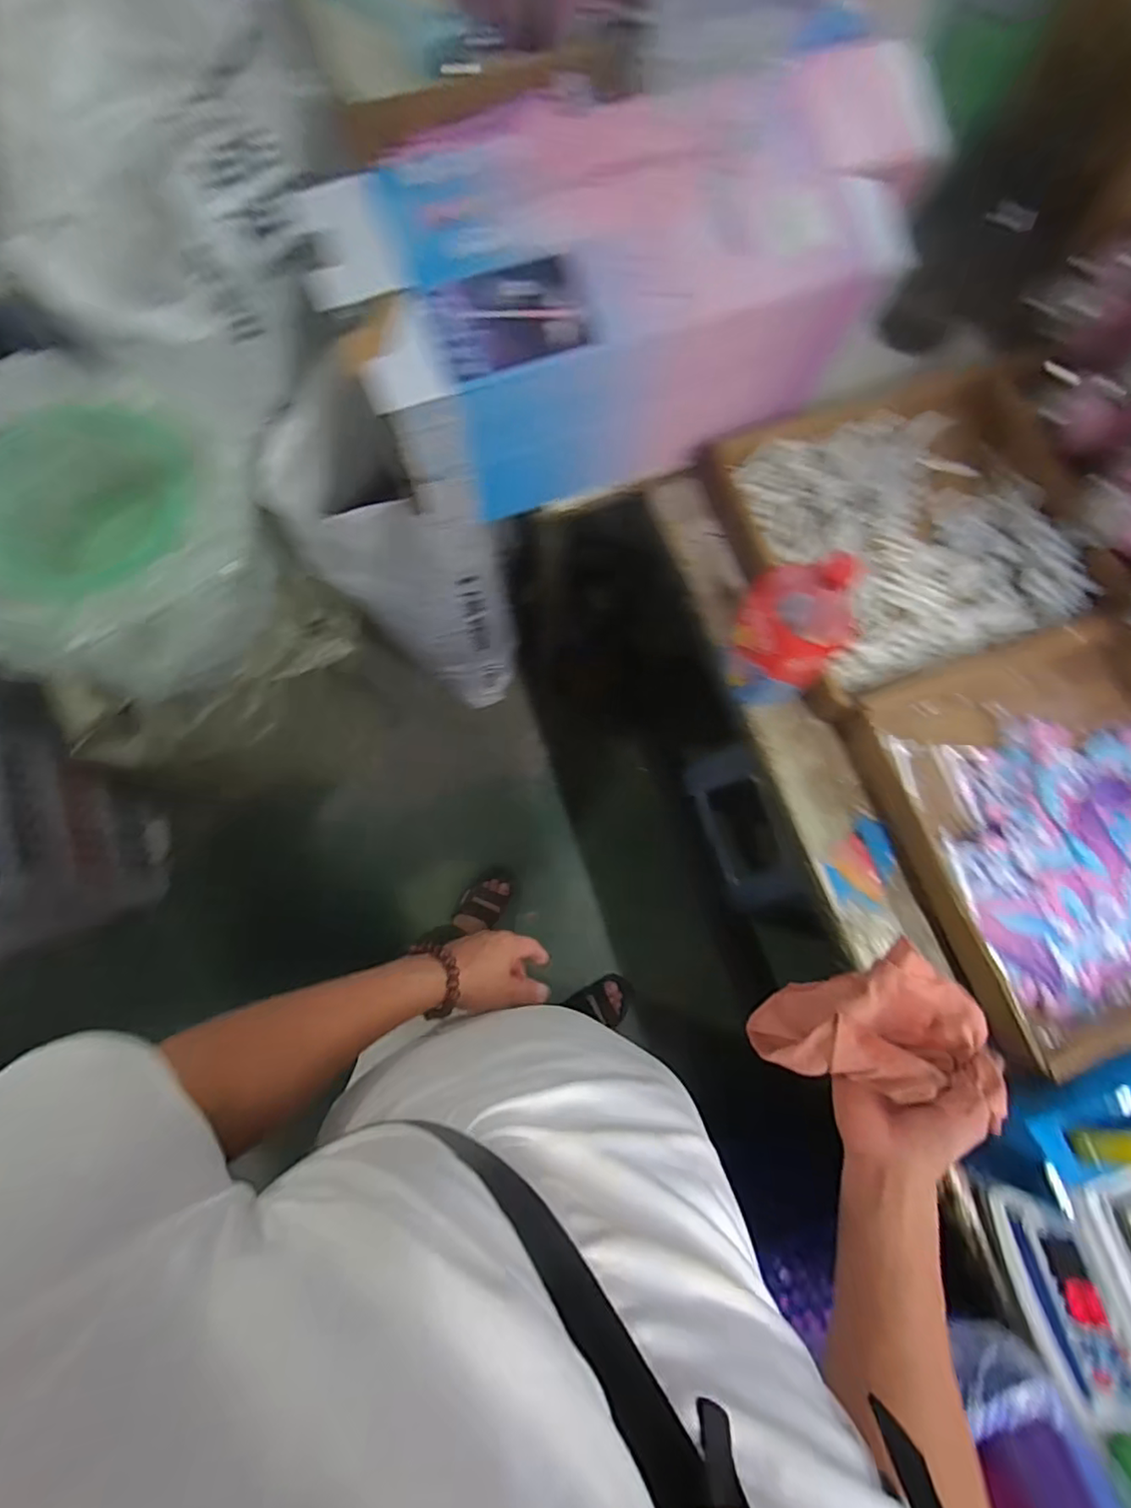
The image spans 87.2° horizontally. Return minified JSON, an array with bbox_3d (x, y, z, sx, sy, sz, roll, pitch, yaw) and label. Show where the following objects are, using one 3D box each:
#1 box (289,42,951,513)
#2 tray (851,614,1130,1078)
[{"bbox_3d":[0.082,-0.457,0.618,0.572,0.234,0.197,-22,77,-5],"label":"box"},{"bbox_3d":[0.526,0.074,0.617,0.352,0.059,0.397,-18,77,-5],"label":"tray"}]

